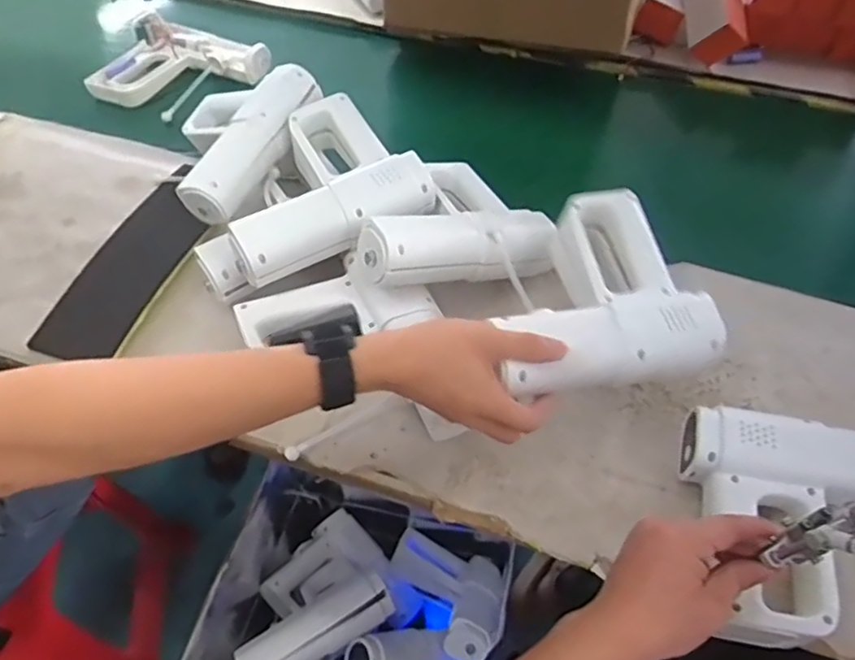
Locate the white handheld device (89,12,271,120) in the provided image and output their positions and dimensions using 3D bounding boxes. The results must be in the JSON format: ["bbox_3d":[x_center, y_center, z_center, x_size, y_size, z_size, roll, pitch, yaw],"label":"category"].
[{"bbox_3d":[-0.362,-0.374,0.935,0.223,0.056,0.170,21,55,16],"label":"white handheld device"}]

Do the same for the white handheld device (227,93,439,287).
[{"bbox_3d":[-0.130,-0.146,0.671,0.225,0.062,0.181,-28,57,-19],"label":"white handheld device"}]

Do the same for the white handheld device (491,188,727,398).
[{"bbox_3d":[0.147,-0.036,0.559,0.187,0.049,0.184,-7,53,-5],"label":"white handheld device"}]

